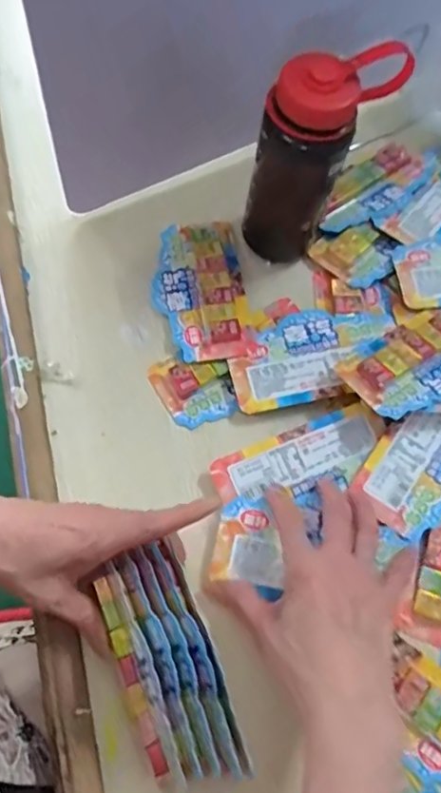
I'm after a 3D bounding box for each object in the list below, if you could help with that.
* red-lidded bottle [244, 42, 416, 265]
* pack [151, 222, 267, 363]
[{"bbox_3d":[0.074,-0.186,0.450,0.099,0.169,0.059,-40,76,-16],"label":"red-lidded bottle"},{"bbox_3d":[-0.017,-0.094,0.495,0.078,0.011,0.142,-10,70,-7],"label":"pack"}]

